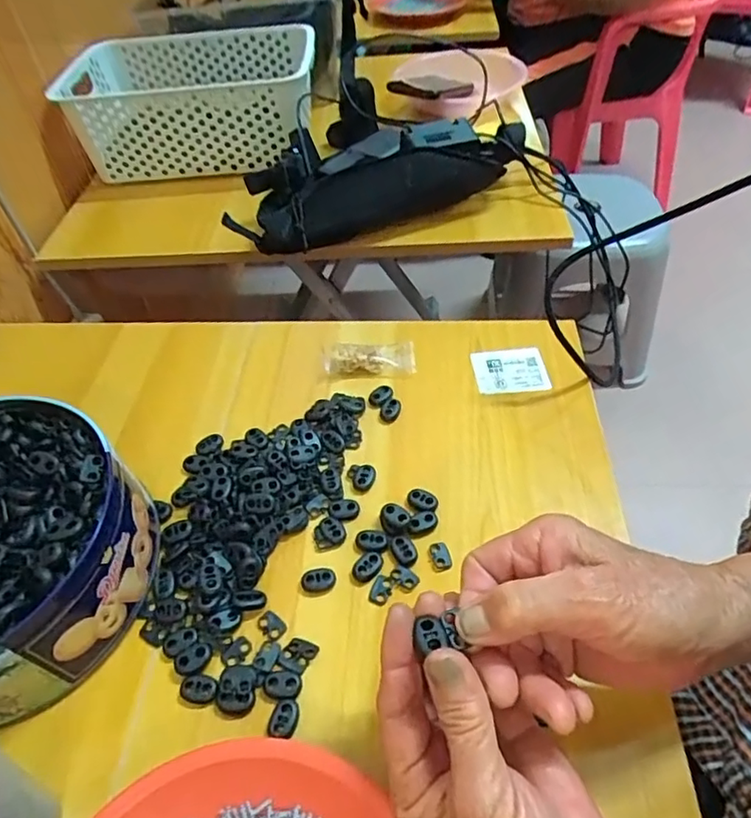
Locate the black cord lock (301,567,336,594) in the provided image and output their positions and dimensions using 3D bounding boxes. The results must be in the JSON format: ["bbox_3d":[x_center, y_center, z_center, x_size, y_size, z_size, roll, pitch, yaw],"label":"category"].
[{"bbox_3d":[-0.037,0.110,0.369,0.022,0.006,0.014,-9,49,-6],"label":"black cord lock"}]

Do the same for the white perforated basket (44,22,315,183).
[{"bbox_3d":[-0.240,-0.446,0.811,0.305,0.110,0.268,-3,49,0],"label":"white perforated basket"}]

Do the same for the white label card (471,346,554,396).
[{"bbox_3d":[0.115,-0.033,0.489,0.060,0.004,0.047,-6,54,-2],"label":"white label card"}]

